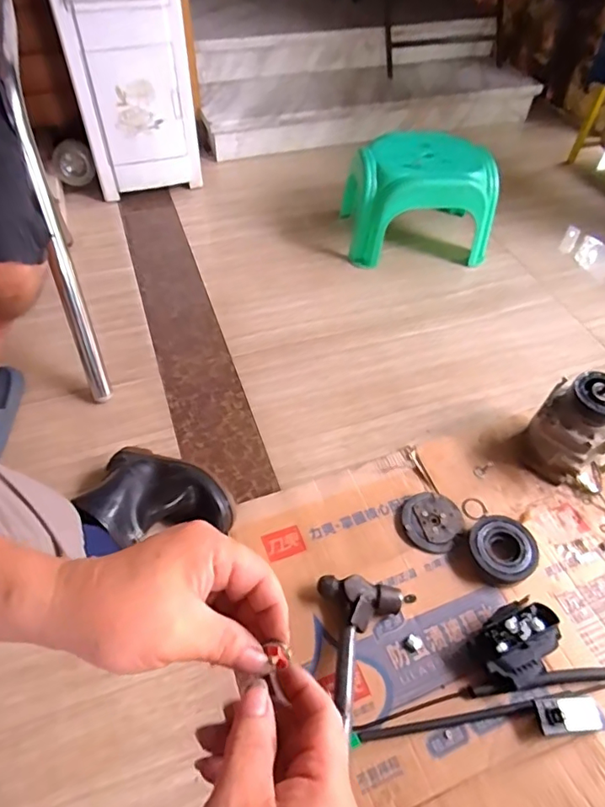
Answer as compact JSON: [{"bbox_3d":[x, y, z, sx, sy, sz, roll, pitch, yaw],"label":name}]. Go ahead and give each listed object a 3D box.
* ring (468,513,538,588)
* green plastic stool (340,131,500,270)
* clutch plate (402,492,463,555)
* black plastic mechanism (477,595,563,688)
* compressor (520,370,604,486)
[{"bbox_3d":[0.315,0.231,0.813,0.097,0.045,0.104,1,49,-2],"label":"ring"},{"bbox_3d":[0.313,-0.540,1.360,0.362,0.253,0.255,-1,49,-4],"label":"green plastic stool"},{"bbox_3d":[0.216,0.194,0.854,0.093,0.010,0.105,29,54,21],"label":"clutch plate"},{"bbox_3d":[0.296,0.332,0.710,0.113,0.068,0.087,-27,55,-24],"label":"black plastic mechanism"},{"bbox_3d":[0.482,0.048,0.890,0.148,0.188,0.121,37,57,26],"label":"compressor"}]

